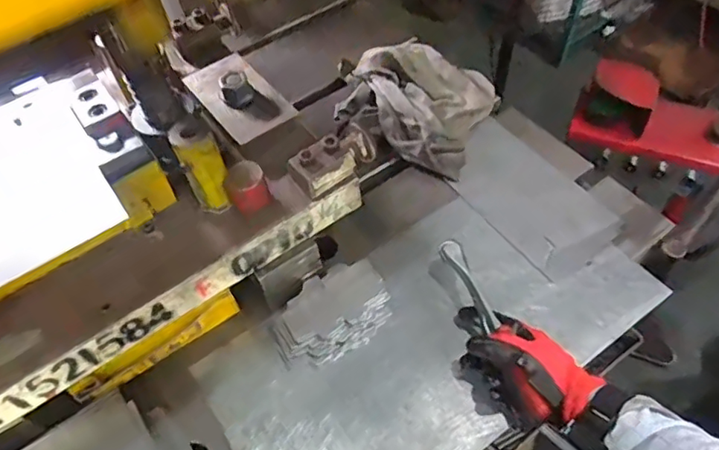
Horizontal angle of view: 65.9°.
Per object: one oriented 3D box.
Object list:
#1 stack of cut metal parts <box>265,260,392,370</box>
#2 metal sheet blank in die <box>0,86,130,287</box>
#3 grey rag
[{"bbox_3d":[-0.033,0.102,0.634,0.140,0.043,0.090,-36,58,-20],"label":"stack of cut metal parts"},{"bbox_3d":[-0.320,-0.050,0.531,0.120,0.010,0.213,-32,61,-18],"label":"metal sheet blank in die"},{"bbox_3d":[0.071,-0.184,0.819,0.227,0.074,0.185,22,58,21],"label":"grey rag"}]

